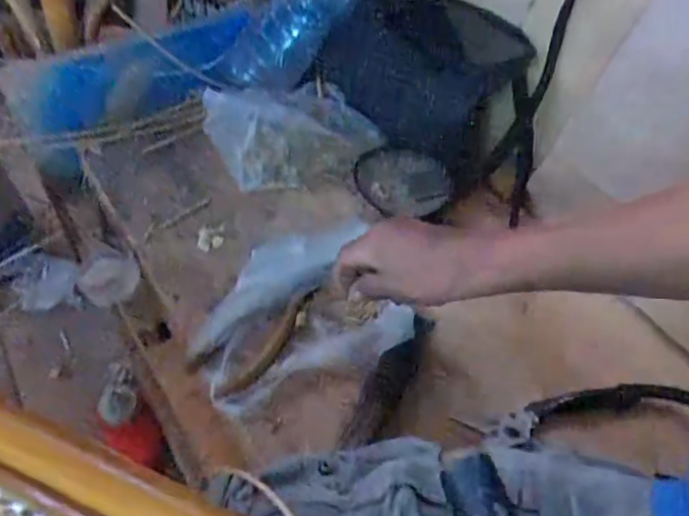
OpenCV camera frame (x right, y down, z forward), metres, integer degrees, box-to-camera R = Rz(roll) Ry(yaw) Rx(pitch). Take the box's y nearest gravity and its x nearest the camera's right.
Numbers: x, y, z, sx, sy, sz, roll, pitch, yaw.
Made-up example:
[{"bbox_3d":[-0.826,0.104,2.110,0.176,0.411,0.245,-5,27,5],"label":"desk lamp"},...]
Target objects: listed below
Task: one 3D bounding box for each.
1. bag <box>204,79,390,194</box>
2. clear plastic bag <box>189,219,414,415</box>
[{"bbox_3d":[-0.045,-0.130,0.594,0.171,0.054,0.123,-19,57,-19],"label":"bag"},{"bbox_3d":[-0.042,0.035,0.495,0.178,0.015,0.141,-19,57,-19],"label":"clear plastic bag"}]

